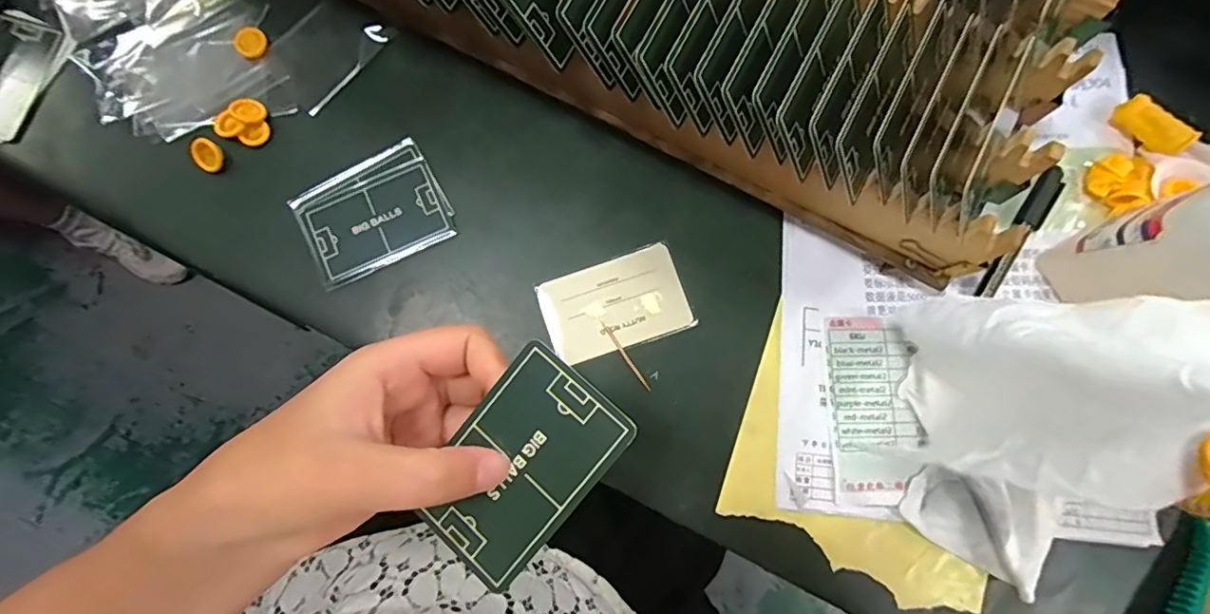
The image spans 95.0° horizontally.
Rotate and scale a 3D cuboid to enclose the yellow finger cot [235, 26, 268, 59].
[{"bbox_3d":[-0.240,-0.179,0.375,0.020,0.008,0.023,-40,82,-6],"label":"yellow finger cot"}]

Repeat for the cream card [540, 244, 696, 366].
[{"bbox_3d":[0.006,-0.002,0.341,0.085,0.004,0.055,-19,80,-2],"label":"cream card"}]

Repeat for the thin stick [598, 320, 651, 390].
[{"bbox_3d":[0.012,0.029,0.336,0.004,0.004,0.051,-35,81,-6],"label":"thin stick"}]

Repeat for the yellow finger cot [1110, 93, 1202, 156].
[{"bbox_3d":[0.341,-0.112,0.345,0.008,0.020,0.043,-10,55,-36],"label":"yellow finger cot"}]

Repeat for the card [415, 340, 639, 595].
[{"bbox_3d":[-0.033,0.061,0.213,0.052,0.004,0.083,40,95,12],"label":"card"}]

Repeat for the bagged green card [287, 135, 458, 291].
[{"bbox_3d":[-0.146,-0.059,0.352,0.089,0.005,0.072,-29,81,-4],"label":"bagged green card"}]

